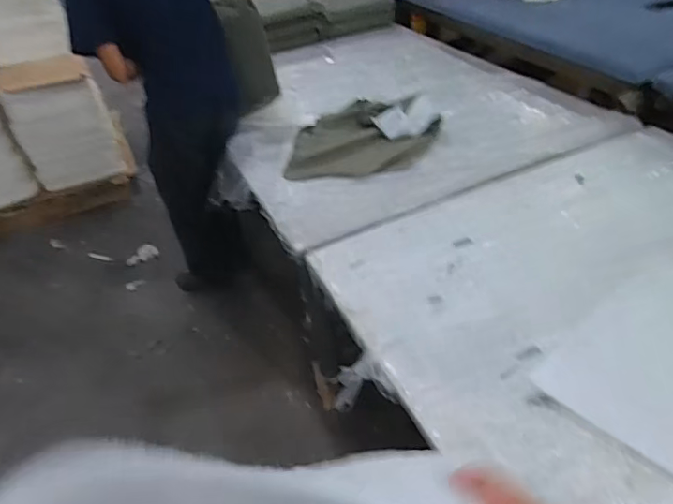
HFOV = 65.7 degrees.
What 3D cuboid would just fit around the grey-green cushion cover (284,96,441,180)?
[{"bbox_3d":[0.098,-0.391,1.752,0.499,0.086,0.435,1,39,9],"label":"grey-green cushion cover"}]

